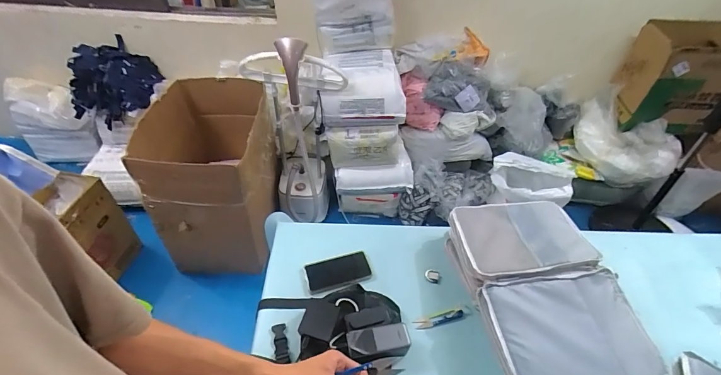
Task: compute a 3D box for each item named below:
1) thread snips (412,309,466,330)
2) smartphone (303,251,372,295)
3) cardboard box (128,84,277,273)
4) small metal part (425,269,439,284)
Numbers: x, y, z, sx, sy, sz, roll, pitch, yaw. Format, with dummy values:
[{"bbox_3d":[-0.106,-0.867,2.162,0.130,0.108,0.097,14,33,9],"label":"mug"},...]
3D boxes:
[{"bbox_3d":[0.185,0.305,0.813,0.125,0.006,0.027,-9,47,-13],"label":"thread snips"},{"bbox_3d":[-0.054,0.209,0.869,0.158,0.013,0.086,-12,47,-16],"label":"smartphone"},{"bbox_3d":[-0.629,-0.056,1.593,0.459,0.627,0.611,-2,46,-6],"label":"cardboard box"},{"bbox_3d":[0.182,0.226,0.897,0.035,0.009,0.032,16,46,11],"label":"small metal part"}]

